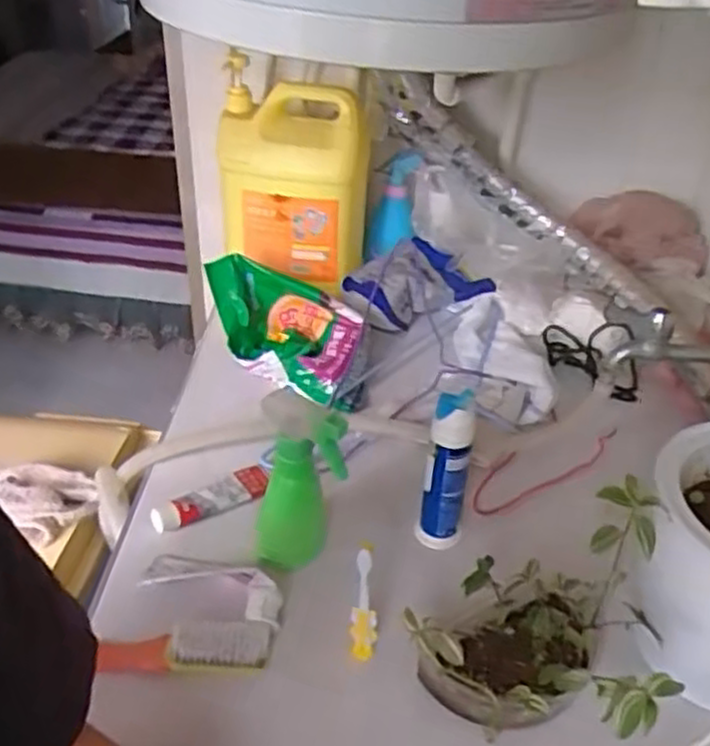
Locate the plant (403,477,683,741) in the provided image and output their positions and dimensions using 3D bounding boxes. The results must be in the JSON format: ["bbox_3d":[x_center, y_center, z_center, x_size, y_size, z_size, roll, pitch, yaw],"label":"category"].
[{"bbox_3d":[0.140,0.182,0.586,0.180,0.170,0.144,17,38,18],"label":"plant"}]

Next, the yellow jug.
[{"bbox_3d":[-0.083,-0.249,1.014,0.191,0.225,0.110,16,38,17],"label":"yellow jug"}]

